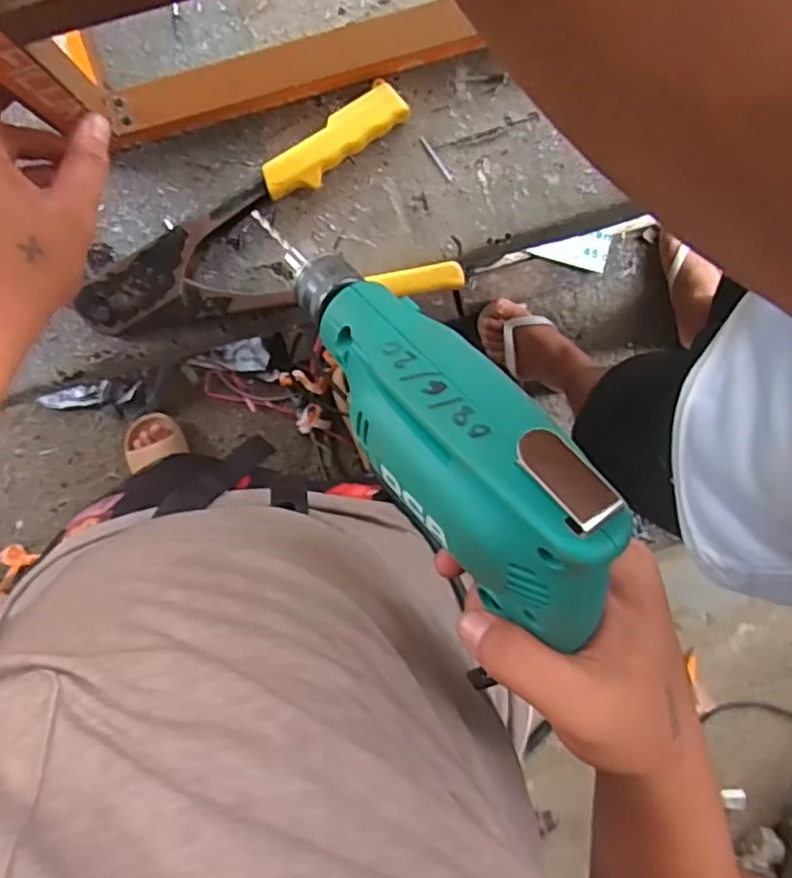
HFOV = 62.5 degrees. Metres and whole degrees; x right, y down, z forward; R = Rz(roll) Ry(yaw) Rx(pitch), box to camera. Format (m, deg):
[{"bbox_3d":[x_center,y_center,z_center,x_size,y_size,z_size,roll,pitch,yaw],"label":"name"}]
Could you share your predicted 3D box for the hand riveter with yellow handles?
[{"bbox_3d":[-0.086,-0.138,0.422,0.236,0.027,0.127,-13,97,-3],"label":"hand riveter with yellow handles"}]

